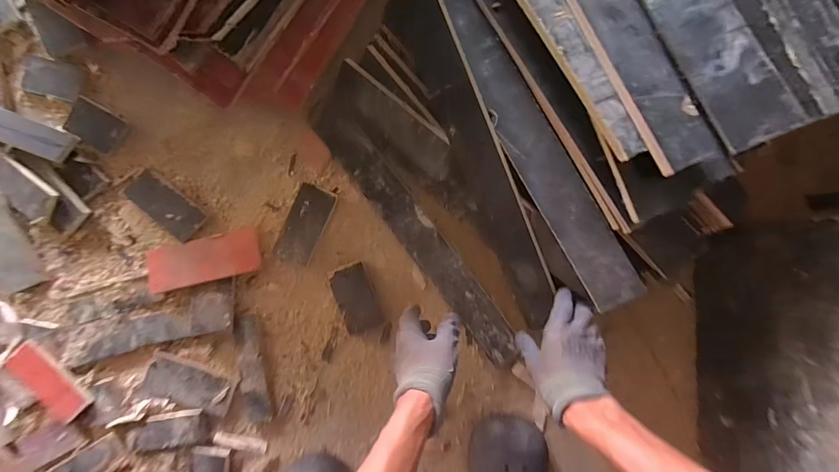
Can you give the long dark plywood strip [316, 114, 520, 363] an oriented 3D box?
[{"bbox_3d":[0.000,-0.001,0.603,0.065,0.024,0.496,-38,90,-2],"label":"long dark plywood strip"}]

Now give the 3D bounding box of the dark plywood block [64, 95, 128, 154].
[{"bbox_3d":[-0.525,-0.179,0.595,0.080,0.009,0.060,32,89,-2],"label":"dark plywood block"}]

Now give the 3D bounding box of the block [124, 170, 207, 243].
[{"bbox_3d":[-0.410,-0.050,0.591,0.126,0.017,0.053,38,89,-1],"label":"block"}]

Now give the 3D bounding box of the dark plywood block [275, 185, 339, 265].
[{"bbox_3d":[-0.187,-0.017,0.601,0.064,0.011,0.128,21,89,-2],"label":"dark plywood block"}]

